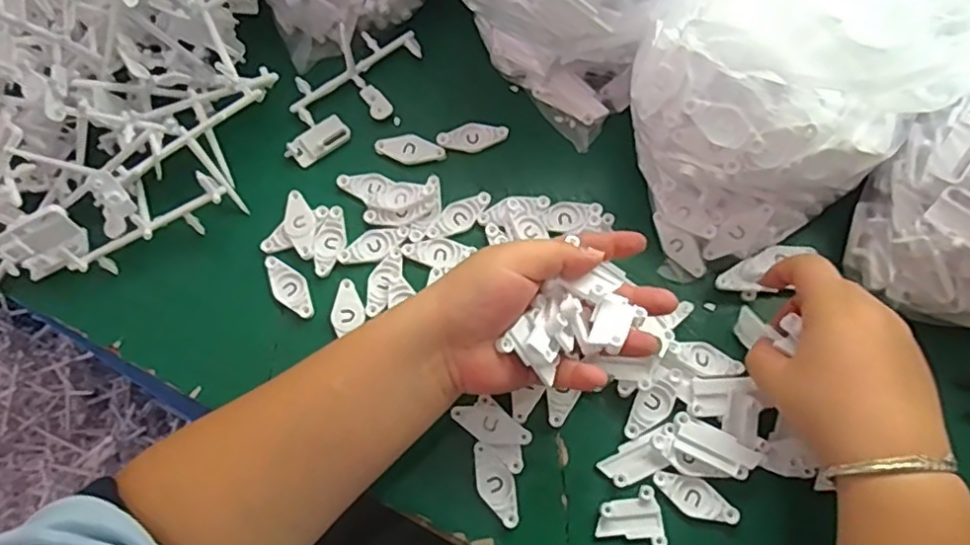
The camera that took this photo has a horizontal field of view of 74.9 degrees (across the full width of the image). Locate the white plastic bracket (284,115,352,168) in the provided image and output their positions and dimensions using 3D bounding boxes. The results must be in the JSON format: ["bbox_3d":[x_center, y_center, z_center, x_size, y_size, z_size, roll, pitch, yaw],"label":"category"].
[{"bbox_3d":[-0.132,-0.103,0.497,0.050,0.006,0.027,-39,73,-12],"label":"white plastic bracket"}]

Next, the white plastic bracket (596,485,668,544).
[{"bbox_3d":[0.092,0.153,0.397,0.040,0.004,0.034,4,69,3],"label":"white plastic bracket"}]

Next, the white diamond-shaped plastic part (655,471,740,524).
[{"bbox_3d":[0.133,0.142,0.401,0.053,0.005,0.022,24,72,10],"label":"white diamond-shaped plastic part"}]

